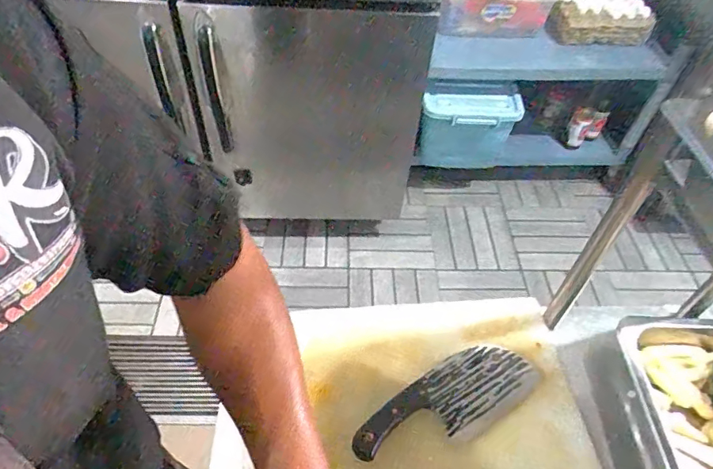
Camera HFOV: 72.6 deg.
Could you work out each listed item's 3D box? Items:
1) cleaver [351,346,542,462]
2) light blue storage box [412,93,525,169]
[{"bbox_3d":[0.109,0.200,0.573,0.237,0.016,0.089,-26,56,-24],"label":"cleaver"},{"bbox_3d":[0.395,-0.361,1.751,0.342,0.282,0.154,9,49,3],"label":"light blue storage box"}]

